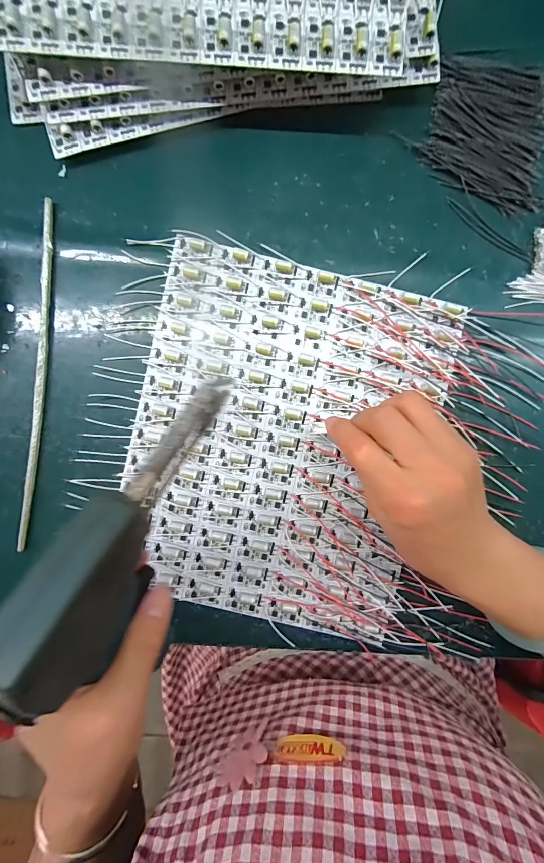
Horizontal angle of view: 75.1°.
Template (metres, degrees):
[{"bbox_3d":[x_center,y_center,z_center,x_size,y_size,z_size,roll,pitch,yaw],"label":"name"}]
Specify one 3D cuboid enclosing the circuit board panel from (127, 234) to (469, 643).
[{"bbox_3d":[0.010,0.011,0.289,0.239,0.010,0.282,12,93,-1],"label":"circuit board panel"}]

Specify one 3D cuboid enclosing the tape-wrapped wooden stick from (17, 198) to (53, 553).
[{"bbox_3d":[-0.191,-0.041,0.288,0.011,0.008,0.278,6,93,0],"label":"tape-wrapped wooden stick"}]

